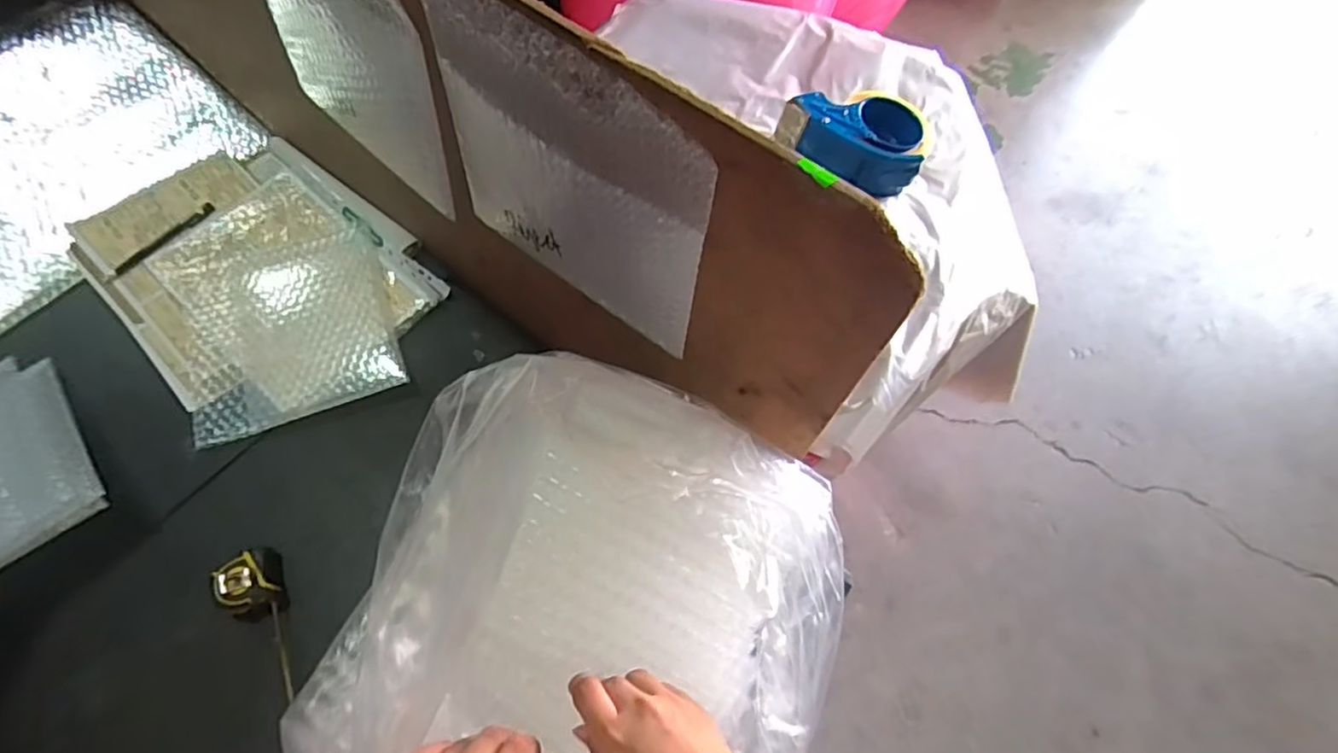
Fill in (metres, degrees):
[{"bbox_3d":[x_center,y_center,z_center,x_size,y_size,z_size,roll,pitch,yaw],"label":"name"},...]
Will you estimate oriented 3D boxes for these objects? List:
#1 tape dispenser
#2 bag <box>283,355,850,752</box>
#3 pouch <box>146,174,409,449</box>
[{"bbox_3d":[0.217,-0.287,0.720,0.156,0.059,0.148,24,64,9],"label":"tape dispenser"},{"bbox_3d":[-0.046,0.161,0.412,0.285,0.097,0.336,26,64,9],"label":"bag"},{"bbox_3d":[-0.482,-0.097,0.781,0.236,0.012,0.341,-25,67,-16],"label":"pouch"}]

